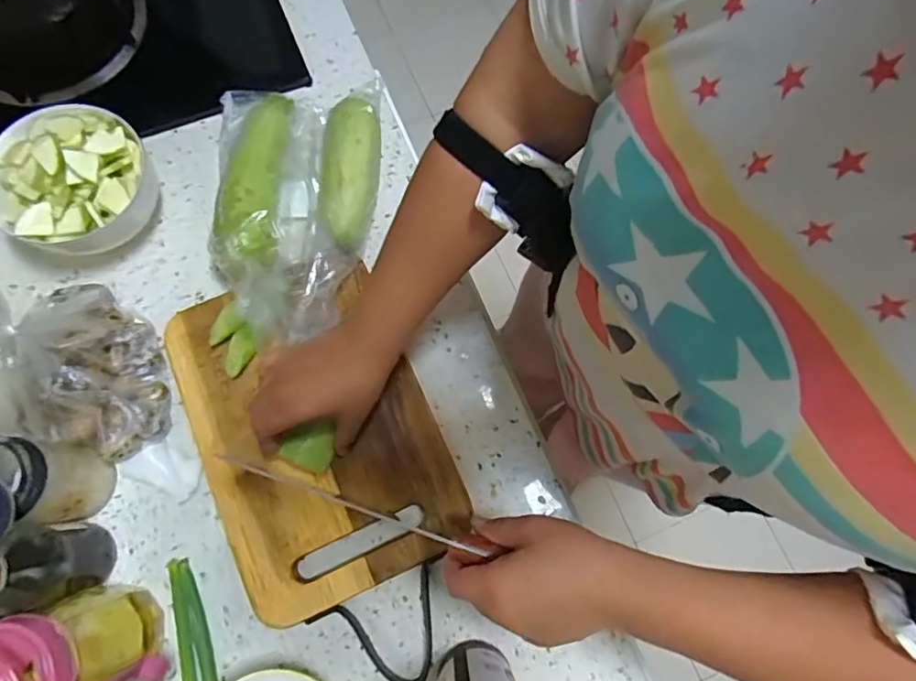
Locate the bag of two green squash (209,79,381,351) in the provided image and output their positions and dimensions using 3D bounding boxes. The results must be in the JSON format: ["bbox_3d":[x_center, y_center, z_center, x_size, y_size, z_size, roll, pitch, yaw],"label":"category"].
[{"bbox_3d":[-0.162,-0.130,0.537,0.158,0.086,0.274,2,74,-1],"label":"bag of two green squash"}]

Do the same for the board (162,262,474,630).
[{"bbox_3d":[-0.132,0.078,0.508,0.201,0.027,0.295,-24,77,-8],"label":"board"}]

